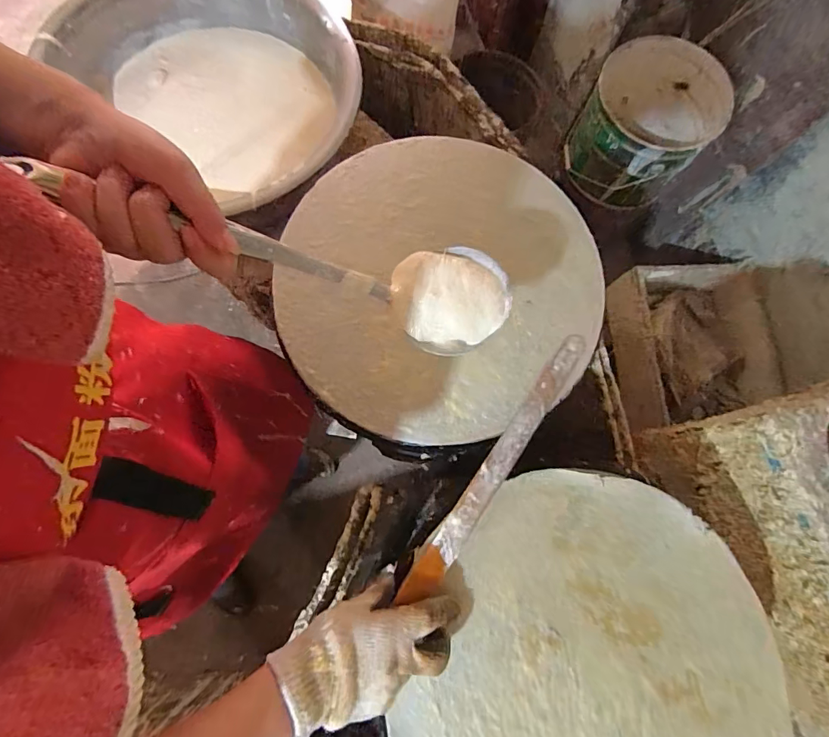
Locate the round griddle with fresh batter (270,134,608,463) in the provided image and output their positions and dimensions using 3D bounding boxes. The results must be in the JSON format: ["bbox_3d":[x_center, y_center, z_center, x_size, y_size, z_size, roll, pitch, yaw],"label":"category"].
[{"bbox_3d":[0.026,-0.104,0.523,0.374,0.029,0.354,0,77,-2],"label":"round griddle with fresh batter"}]

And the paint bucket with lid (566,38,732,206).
[{"bbox_3d":[0.550,-0.588,1.095,0.283,0.233,0.295,0,77,-2],"label":"paint bucket with lid"}]

